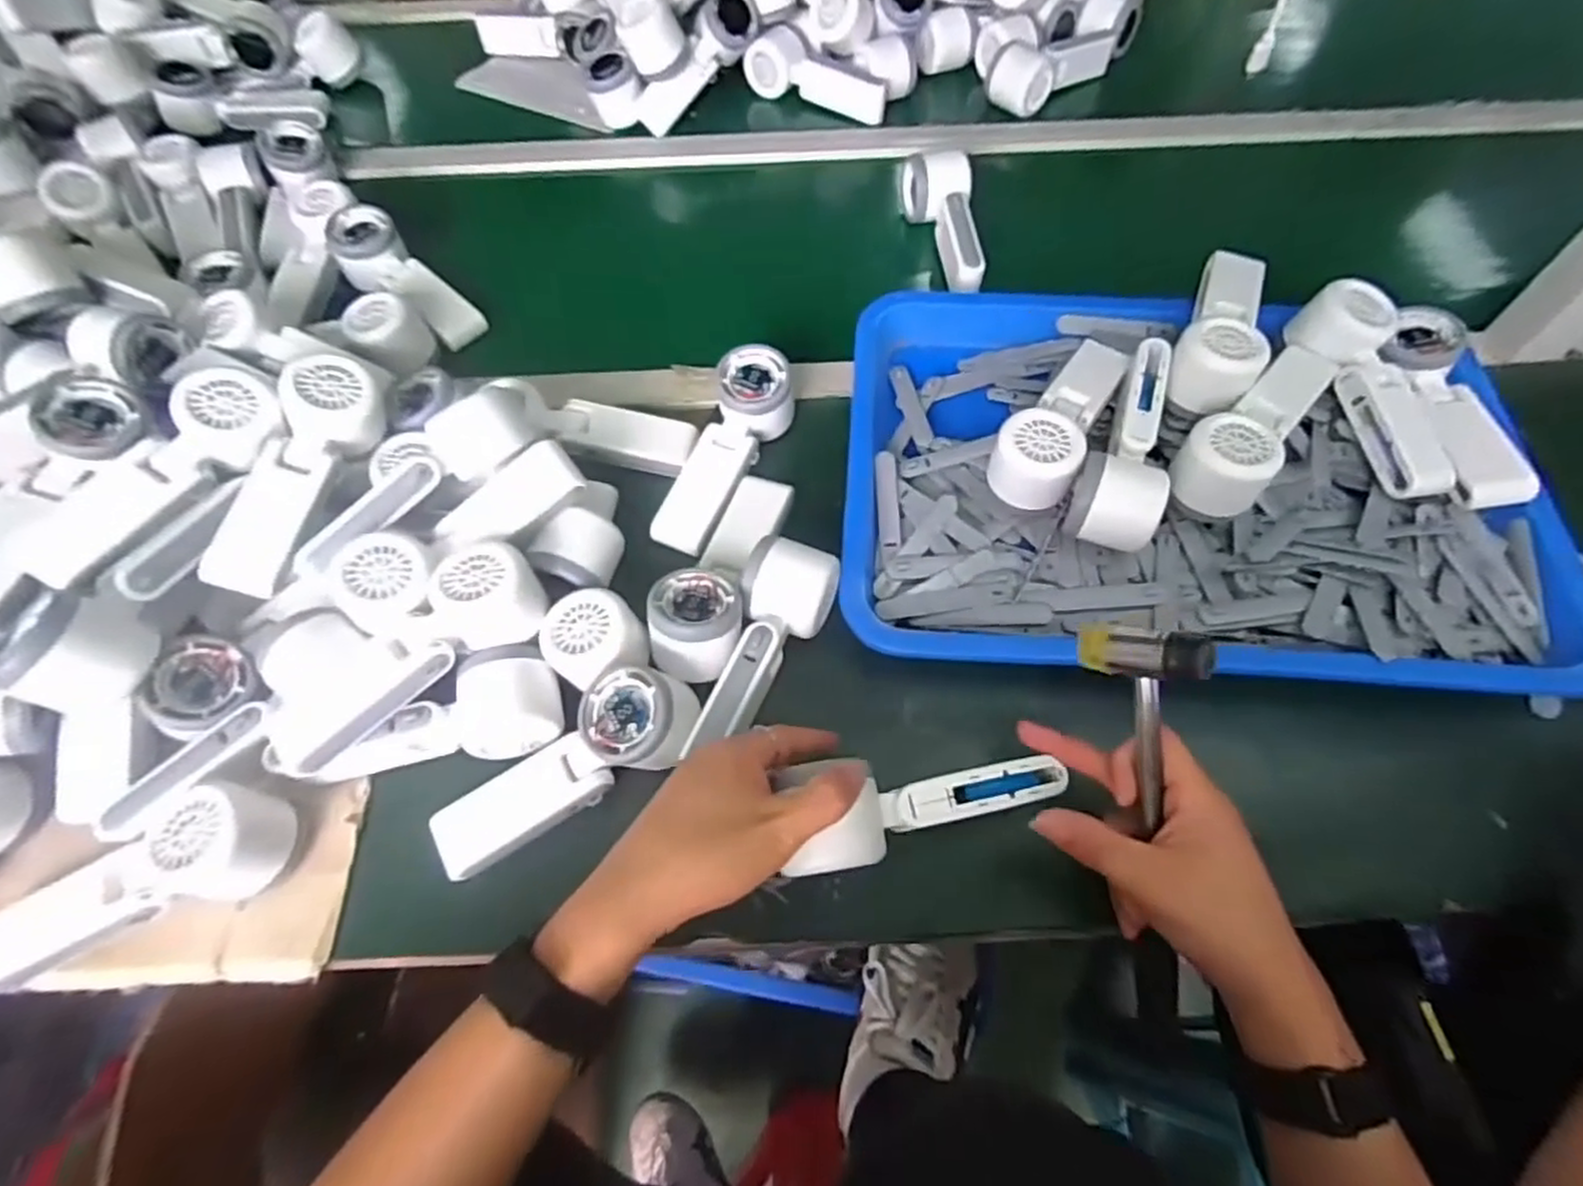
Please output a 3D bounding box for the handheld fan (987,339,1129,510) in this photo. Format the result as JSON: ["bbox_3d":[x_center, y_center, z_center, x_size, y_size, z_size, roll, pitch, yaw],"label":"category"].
[{"bbox_3d":[0.192,-0.125,0.531,0.056,0.054,0.158,25,64,15],"label":"handheld fan"}]

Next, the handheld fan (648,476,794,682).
[{"bbox_3d":[-0.045,-0.017,0.498,0.056,0.042,0.160,14,48,9],"label":"handheld fan"}]

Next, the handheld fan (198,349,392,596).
[{"bbox_3d":[-0.317,-0.081,0.464,0.054,0.045,0.160,8,60,6],"label":"handheld fan"}]

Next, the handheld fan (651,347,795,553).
[{"bbox_3d":[-0.050,-0.104,0.553,0.050,0.047,0.165,23,76,14],"label":"handheld fan"}]

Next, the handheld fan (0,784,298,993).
[{"bbox_3d":[-0.367,0.157,0.402,0.175,0.054,0.054,-19,61,-9],"label":"handheld fan"}]

